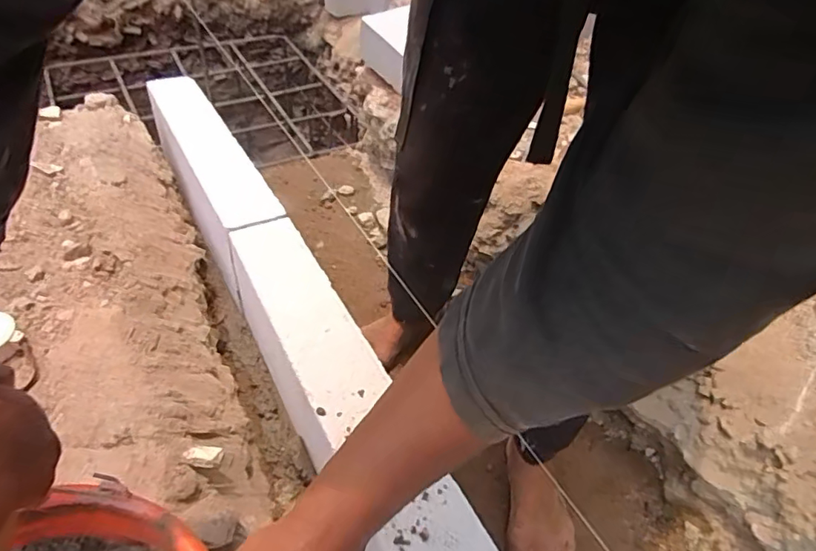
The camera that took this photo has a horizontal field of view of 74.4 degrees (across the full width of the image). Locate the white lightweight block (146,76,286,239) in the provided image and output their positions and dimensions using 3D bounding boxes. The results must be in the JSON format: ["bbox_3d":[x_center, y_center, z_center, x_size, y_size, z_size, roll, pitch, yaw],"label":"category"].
[{"bbox_3d":[-0.396,-0.209,1.074,0.102,0.187,0.567,-22,50,-26],"label":"white lightweight block"}]

